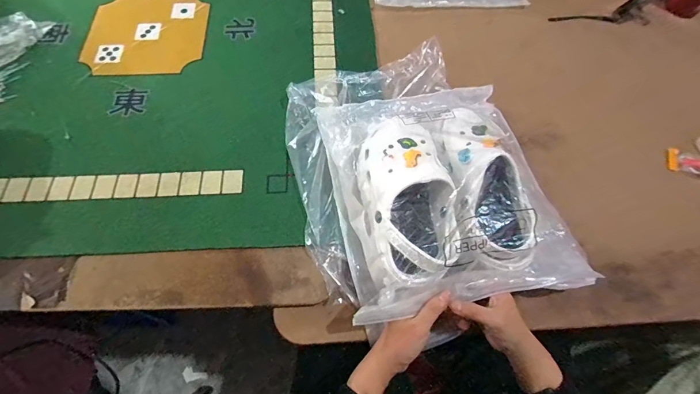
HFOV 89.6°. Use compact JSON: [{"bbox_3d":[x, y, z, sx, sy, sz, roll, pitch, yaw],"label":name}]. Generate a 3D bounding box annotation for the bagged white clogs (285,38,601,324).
[{"bbox_3d":[0.093,-0.063,0.501,0.335,0.122,0.415,-8,64,-8],"label":"bagged white clogs"}]

